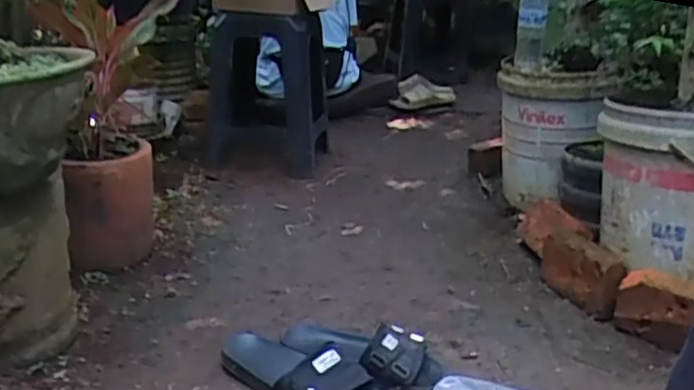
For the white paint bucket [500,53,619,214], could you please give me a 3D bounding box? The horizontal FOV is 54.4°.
[{"bbox_3d":[0.573,-0.165,1.905,0.298,0.375,0.298,0,19,0],"label":"white paint bucket"}]

